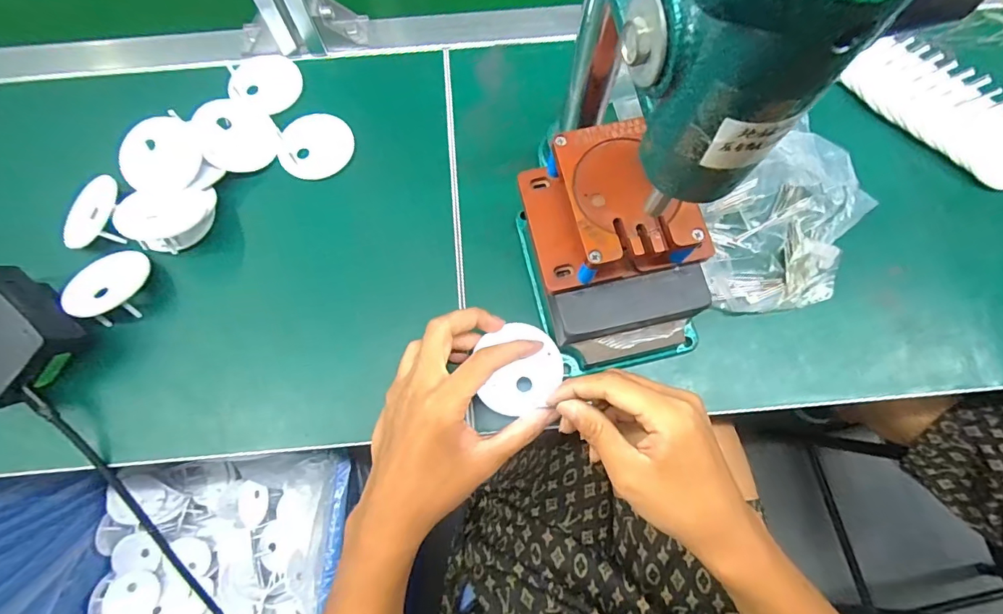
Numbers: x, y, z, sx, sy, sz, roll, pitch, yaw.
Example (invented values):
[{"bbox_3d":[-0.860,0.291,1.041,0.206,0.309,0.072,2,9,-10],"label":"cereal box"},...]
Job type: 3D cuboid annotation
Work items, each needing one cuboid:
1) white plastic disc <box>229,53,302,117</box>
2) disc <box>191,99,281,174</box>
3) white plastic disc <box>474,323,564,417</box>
[{"bbox_3d":[-0.205,-0.198,0.411,0.057,0.004,0.059,4,71,-12],"label":"white plastic disc"},{"bbox_3d":[-0.219,-0.145,0.389,0.057,0.004,0.071,-23,80,-19],"label":"disc"},{"bbox_3d":[0.014,0.042,0.324,0.056,0.009,0.061,0,73,1],"label":"white plastic disc"}]

